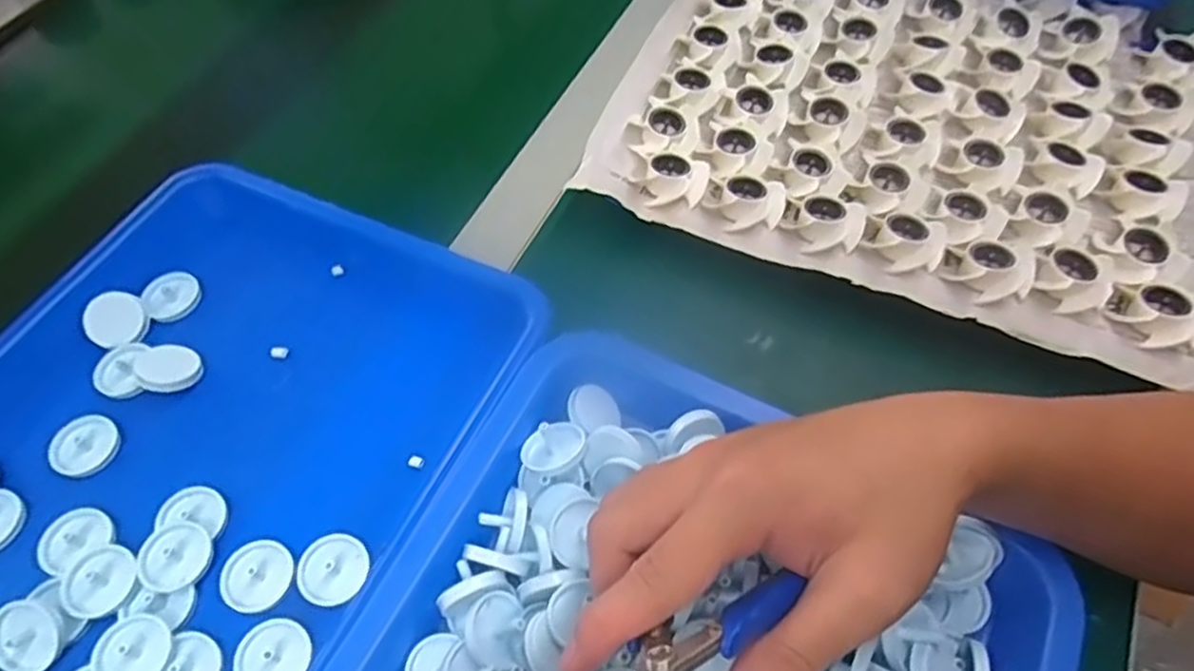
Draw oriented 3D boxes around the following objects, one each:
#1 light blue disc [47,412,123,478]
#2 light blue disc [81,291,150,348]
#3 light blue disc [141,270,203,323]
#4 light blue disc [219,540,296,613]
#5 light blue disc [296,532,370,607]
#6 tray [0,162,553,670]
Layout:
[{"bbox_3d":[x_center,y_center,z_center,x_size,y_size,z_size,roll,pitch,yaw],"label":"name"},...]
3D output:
[{"bbox_3d":[-0.254,0.054,0.372,0.033,0.004,0.031,0,58,0],"label":"light blue disc"},{"bbox_3d":[-0.261,-0.008,0.407,0.030,0.005,0.030,-18,86,-22],"label":"light blue disc"},{"bbox_3d":[-0.239,-0.022,0.424,0.029,0.006,0.029,0,58,0],"label":"light blue disc"},{"bbox_3d":[-0.153,0.108,0.338,0.031,0.004,0.030,0,58,0],"label":"light blue disc"},{"bbox_3d":[-0.119,0.105,0.339,0.031,0.004,0.031,0,58,0],"label":"light blue disc"},{"bbox_3d":[-0.213,0.065,0.358,0.254,0.031,0.332,24,61,14],"label":"tray"}]

